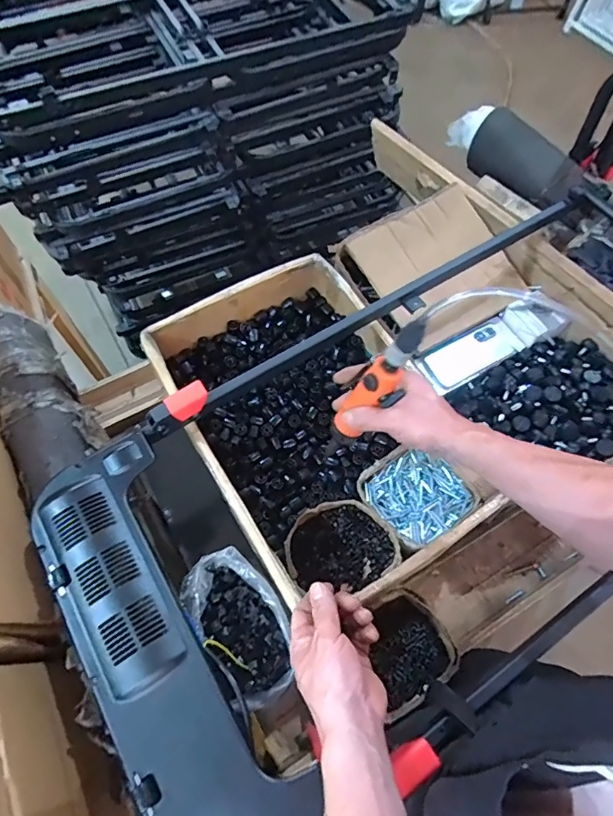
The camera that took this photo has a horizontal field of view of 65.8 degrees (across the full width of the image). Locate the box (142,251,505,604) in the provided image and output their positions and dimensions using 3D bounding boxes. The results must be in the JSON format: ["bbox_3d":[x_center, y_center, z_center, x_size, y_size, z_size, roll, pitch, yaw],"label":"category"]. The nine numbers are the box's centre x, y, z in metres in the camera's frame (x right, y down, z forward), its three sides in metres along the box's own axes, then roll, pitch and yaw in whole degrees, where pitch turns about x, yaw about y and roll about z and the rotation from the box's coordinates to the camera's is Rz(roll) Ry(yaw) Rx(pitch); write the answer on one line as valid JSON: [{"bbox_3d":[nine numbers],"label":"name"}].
[{"bbox_3d":[0.007,0.019,0.767,0.355,0.140,0.548,-30,68,-14],"label":"box"}]

